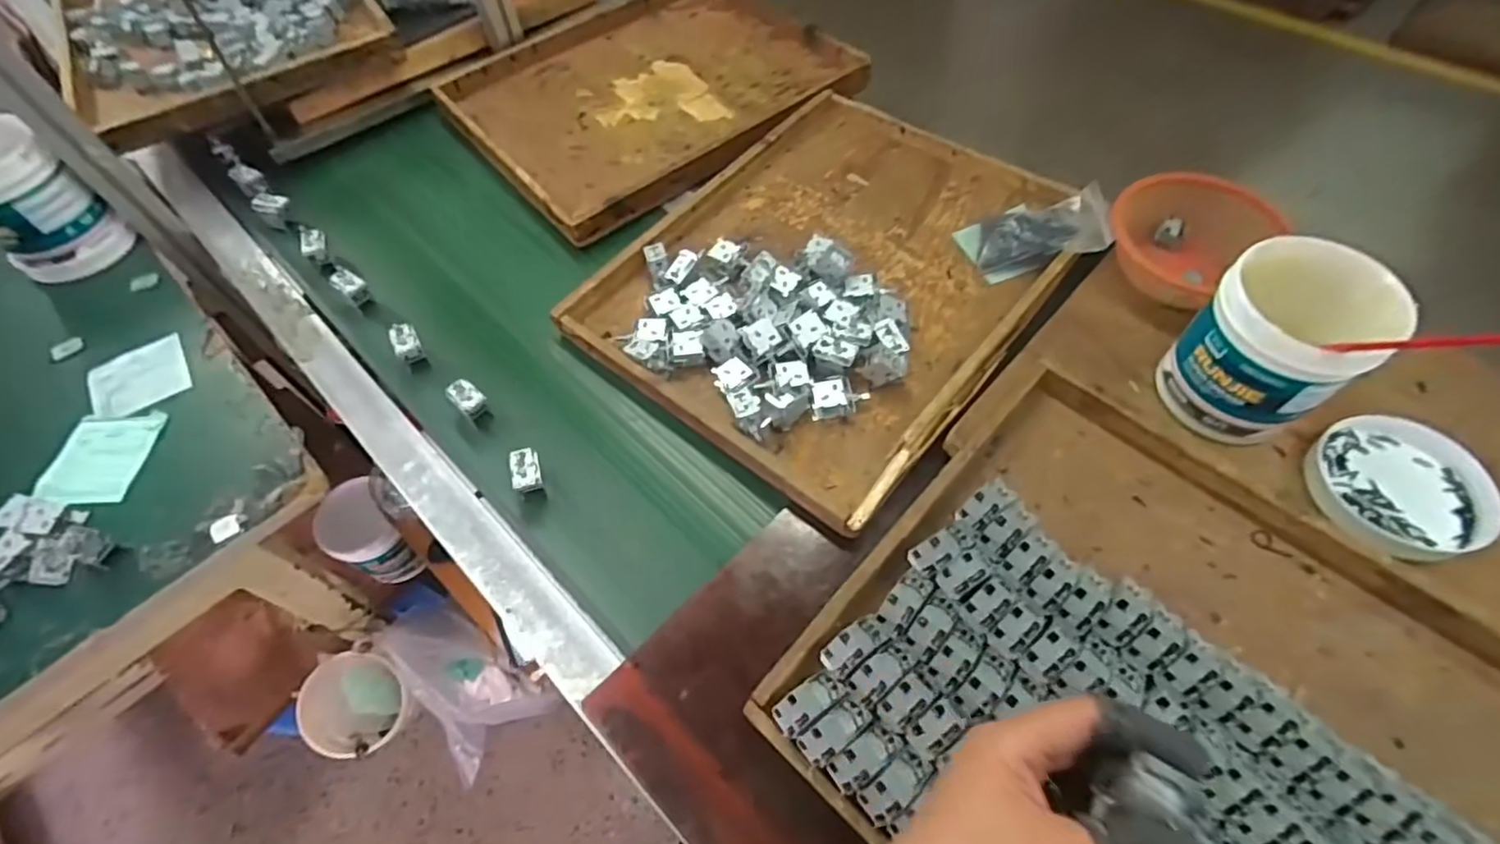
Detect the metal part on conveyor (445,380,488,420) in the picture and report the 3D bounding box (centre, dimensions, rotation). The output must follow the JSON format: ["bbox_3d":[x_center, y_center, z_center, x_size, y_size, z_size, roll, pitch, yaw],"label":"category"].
[{"bbox_3d":[-0.280,-0.017,0.653,0.026,0.044,0.041,-40,64,-21],"label":"metal part on conveyor"}]

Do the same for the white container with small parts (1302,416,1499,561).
[{"bbox_3d":[0.548,0.055,0.550,0.120,0.034,0.126,-3,59,14],"label":"white container with small parts"}]

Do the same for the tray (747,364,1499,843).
[{"bbox_3d":[0.308,0.216,0.429,0.494,0.056,0.397,39,67,23],"label":"tray"}]

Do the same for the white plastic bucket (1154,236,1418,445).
[{"bbox_3d":[0.443,-0.067,0.546,0.132,0.139,0.117,-35,63,-19],"label":"white plastic bucket"}]

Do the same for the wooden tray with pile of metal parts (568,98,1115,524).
[{"bbox_3d":[0.099,-0.168,0.724,0.414,0.060,0.500,34,65,21],"label":"wooden tray with pile of metal parts"}]

